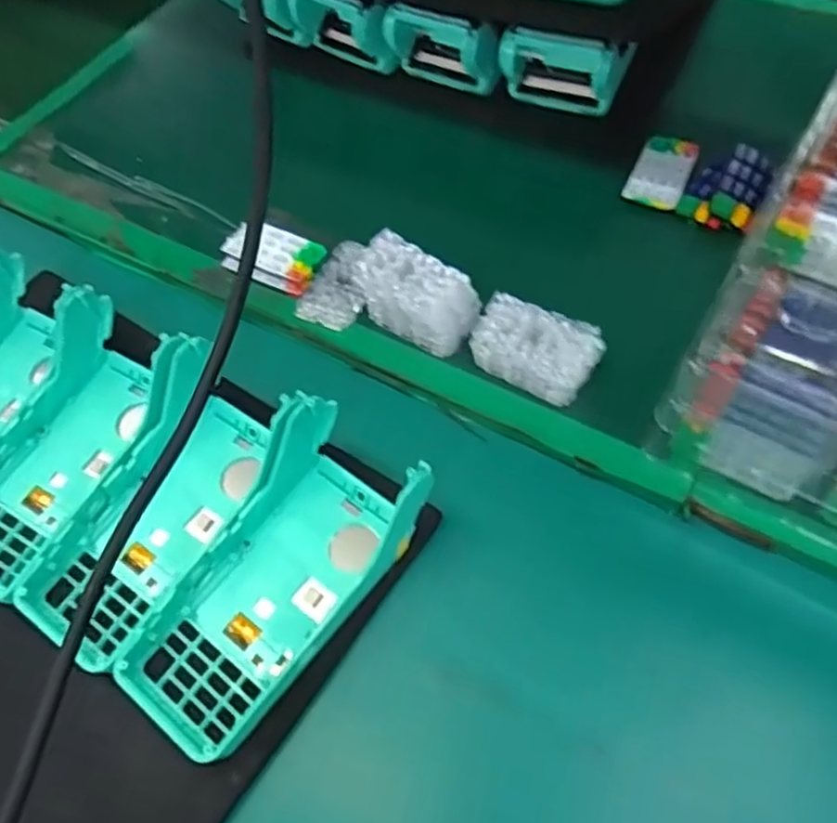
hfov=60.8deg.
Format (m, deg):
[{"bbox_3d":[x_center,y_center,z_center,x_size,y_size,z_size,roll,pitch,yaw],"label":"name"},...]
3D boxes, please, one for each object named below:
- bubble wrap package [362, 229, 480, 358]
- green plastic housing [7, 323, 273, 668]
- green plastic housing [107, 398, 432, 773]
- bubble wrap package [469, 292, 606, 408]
[{"bbox_3d":[-0.001,-0.067,0.445,0.069,0.053,0.044,27,64,19],"label":"bubble wrap package"},{"bbox_3d":[-0.145,0.047,0.385,0.081,0.052,0.164,25,64,18],"label":"green plastic housing"},{"bbox_3d":[-0.075,0.081,0.357,0.080,0.057,0.165,35,67,23],"label":"green plastic housing"},{"bbox_3d":[0.070,-0.033,0.427,0.071,0.042,0.040,22,63,17],"label":"bubble wrap package"}]

